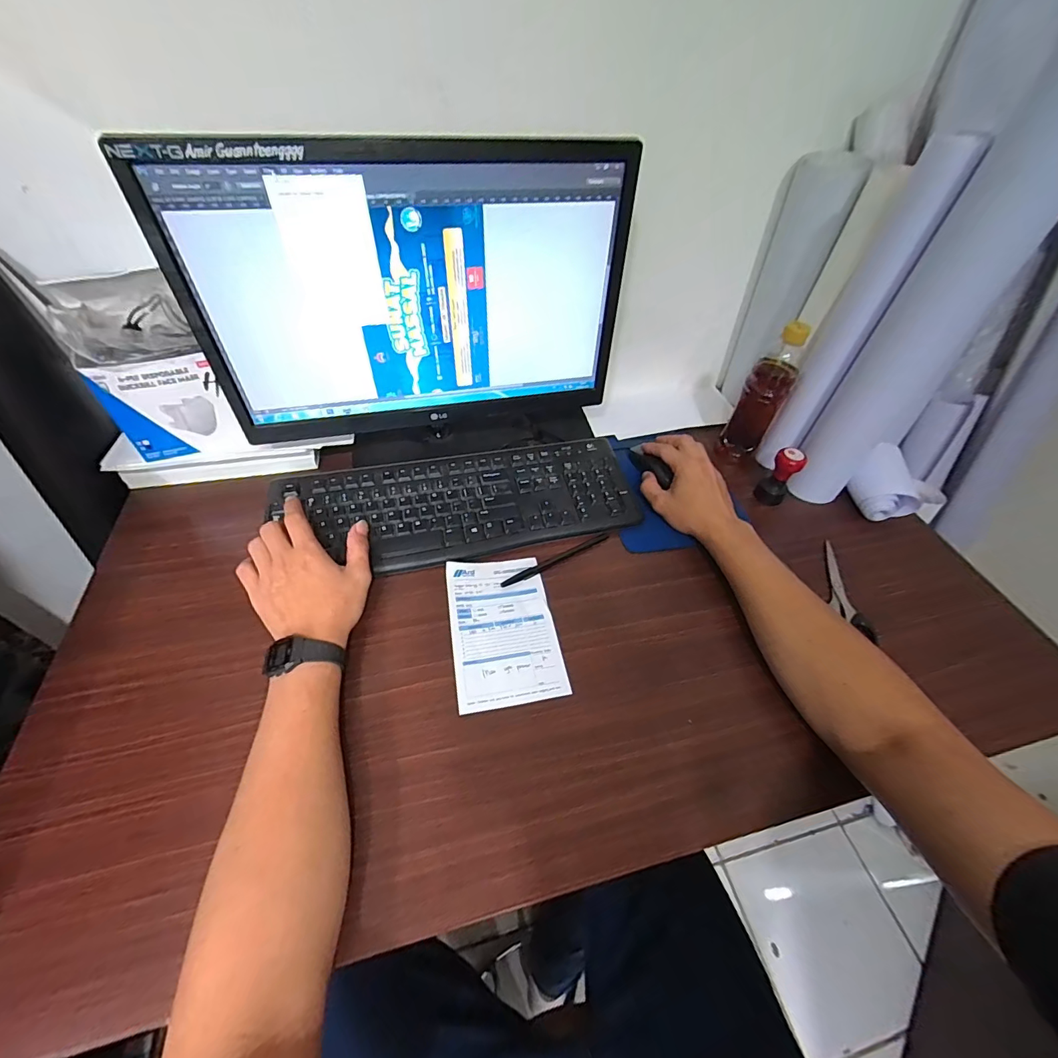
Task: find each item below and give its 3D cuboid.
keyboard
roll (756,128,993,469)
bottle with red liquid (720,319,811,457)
[{"bbox_3d":[-0.081,-0.034,0.550,0.427,0.021,0.159,-6,51,-9],"label":"keyboard"},{"bbox_3d":[0.363,-0.221,0.518,0.047,0.345,0.059,26,53,17],"label":"roll"},{"bbox_3d":[0.317,-0.184,0.600,0.053,0.180,0.054,31,55,20],"label":"bottle with red liquid"}]

